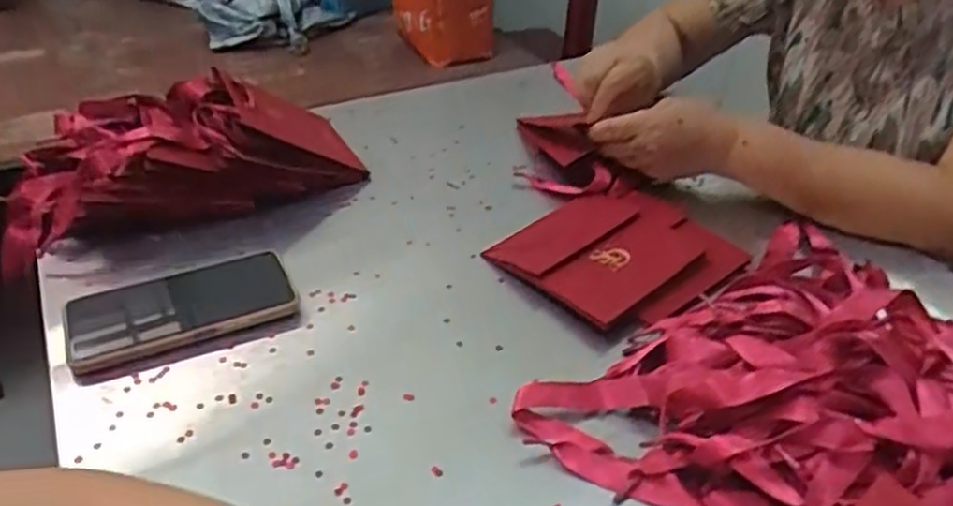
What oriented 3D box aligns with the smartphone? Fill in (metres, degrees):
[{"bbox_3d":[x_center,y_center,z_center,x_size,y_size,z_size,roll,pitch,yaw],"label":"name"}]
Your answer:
[{"bbox_3d":[-0.225,0.043,0.554,0.160,0.018,0.084,-16,41,-24],"label":"smartphone"}]

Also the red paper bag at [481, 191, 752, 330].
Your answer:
[{"bbox_3d":[0.123,-0.002,0.634,0.182,0.020,0.160,-28,47,-34],"label":"red paper bag"}]

